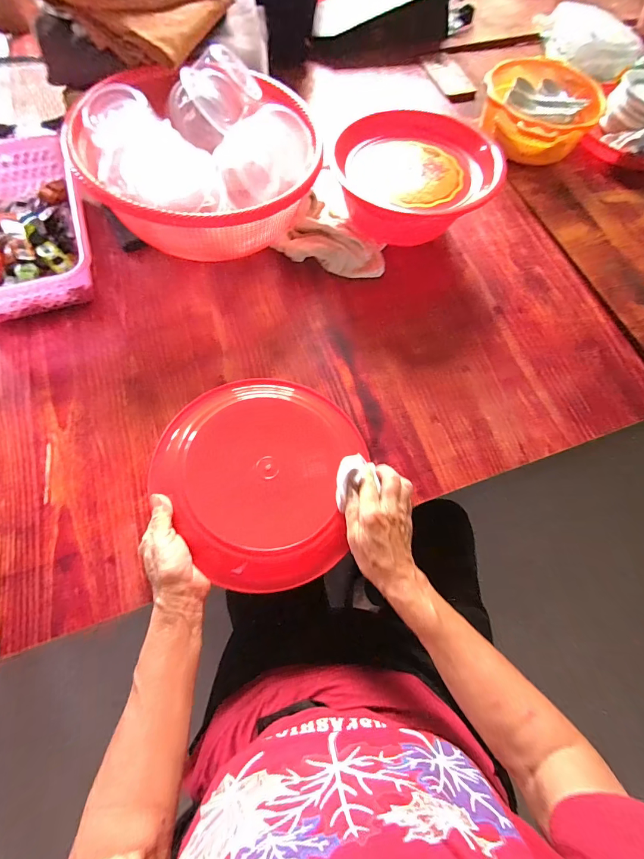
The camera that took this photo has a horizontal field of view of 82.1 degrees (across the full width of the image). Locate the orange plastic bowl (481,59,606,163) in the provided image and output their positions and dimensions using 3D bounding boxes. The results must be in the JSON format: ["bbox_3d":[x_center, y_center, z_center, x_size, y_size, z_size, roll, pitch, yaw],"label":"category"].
[{"bbox_3d":[0.409,-0.610,0.713,0.217,0.076,0.259,43,73,13],"label":"orange plastic bowl"}]

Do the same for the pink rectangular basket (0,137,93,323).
[{"bbox_3d":[-0.467,-0.297,0.555,0.217,0.074,0.303,-23,71,-11],"label":"pink rectangular basket"}]

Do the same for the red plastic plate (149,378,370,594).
[{"bbox_3d":[-0.074,0.046,0.444,0.231,0.050,0.253,1,68,-2],"label":"red plastic plate"}]

